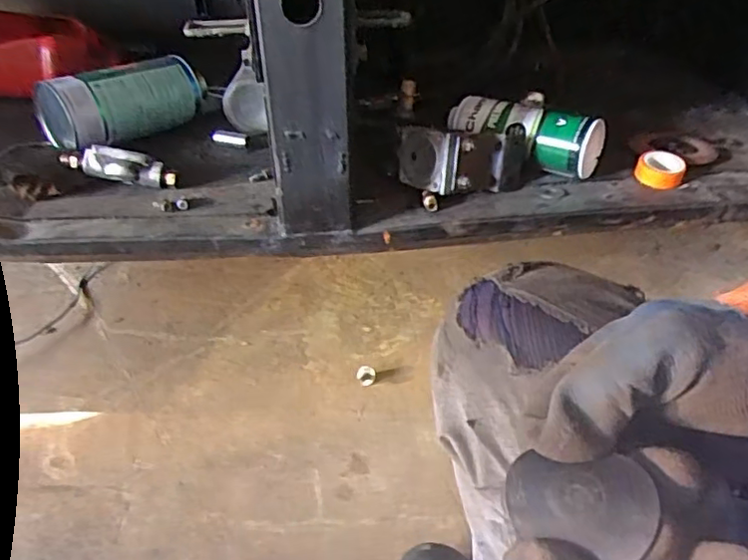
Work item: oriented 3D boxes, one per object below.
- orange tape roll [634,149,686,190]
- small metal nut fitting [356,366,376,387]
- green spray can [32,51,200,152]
[{"bbox_3d":[0.320,-0.123,0.669,0.049,0.027,0.052,0,36,0],"label":"orange tape roll"},{"bbox_3d":[-0.013,0.155,0.972,0.025,0.025,0.025,22,41,27],"label":"small metal nut fitting"},{"bbox_3d":[-0.321,-0.229,0.771,0.198,0.093,0.070,-27,20,-38],"label":"green spray can"}]

